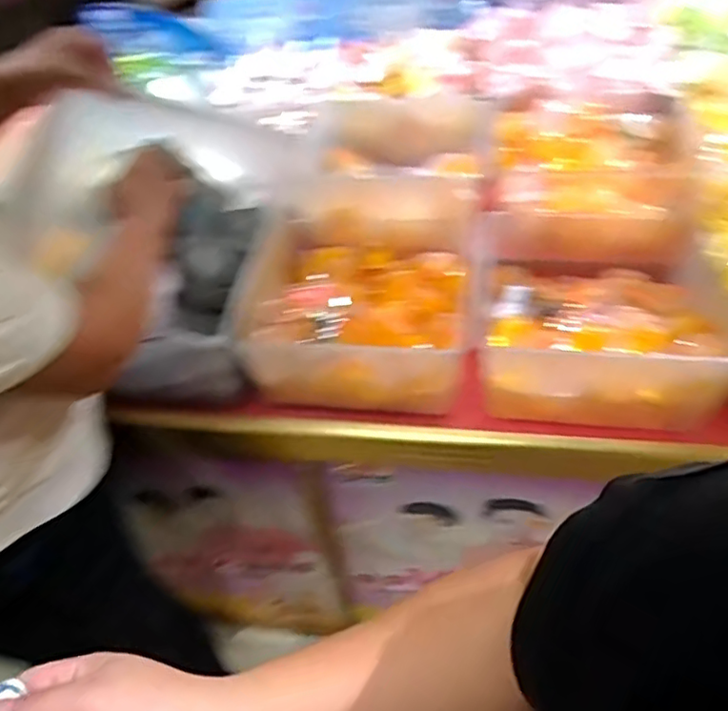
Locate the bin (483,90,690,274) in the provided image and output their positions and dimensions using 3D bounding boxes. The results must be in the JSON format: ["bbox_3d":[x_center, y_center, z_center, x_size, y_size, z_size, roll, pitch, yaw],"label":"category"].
[{"bbox_3d":[0.355,-0.285,0.969,0.300,0.138,0.334,6,45,14],"label":"bin"}]

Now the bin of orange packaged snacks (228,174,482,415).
[{"bbox_3d":[-0.001,-0.092,0.841,0.295,0.166,0.297,3,44,10],"label":"bin of orange packaged snacks"}]

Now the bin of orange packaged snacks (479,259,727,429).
[{"bbox_3d":[0.306,-0.048,0.804,0.288,0.123,0.280,4,45,12],"label":"bin of orange packaged snacks"}]

